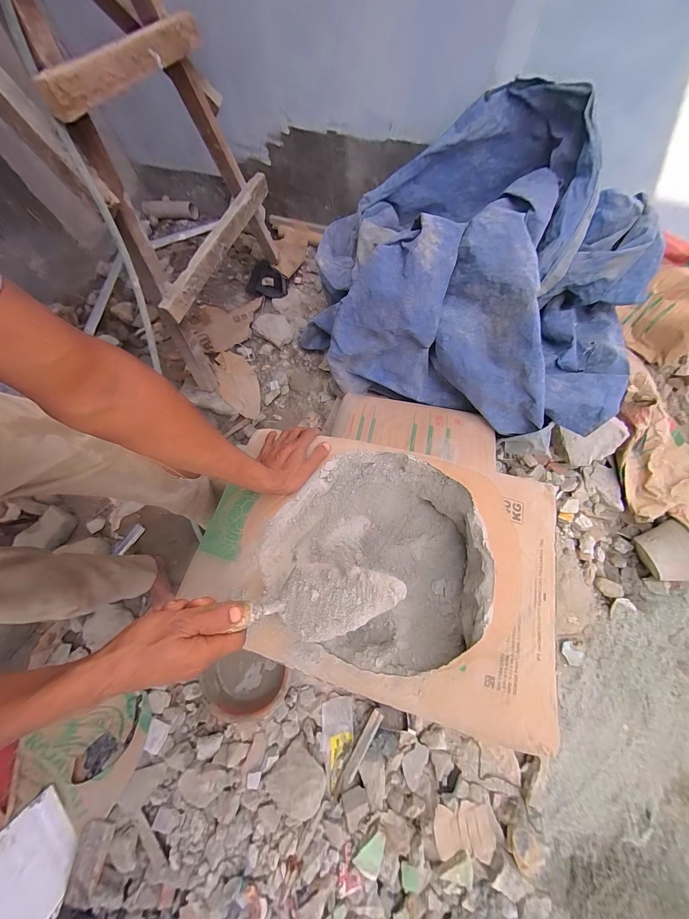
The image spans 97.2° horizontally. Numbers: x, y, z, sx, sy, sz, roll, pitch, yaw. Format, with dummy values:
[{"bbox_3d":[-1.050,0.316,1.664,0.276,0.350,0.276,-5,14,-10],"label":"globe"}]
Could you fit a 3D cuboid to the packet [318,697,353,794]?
[{"bbox_3d":[-0.026,0.851,0.915,0.104,0.032,0.224,0,70,2],"label":"packet"}]

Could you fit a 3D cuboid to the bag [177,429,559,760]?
[{"bbox_3d":[0.040,0.155,0.497,0.535,0.124,0.362,13,71,7],"label":"bag"}]

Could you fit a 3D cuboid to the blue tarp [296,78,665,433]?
[{"bbox_3d":[0.433,-0.660,1.059,1.119,0.530,0.919,19,71,9],"label":"blue tarp"}]

